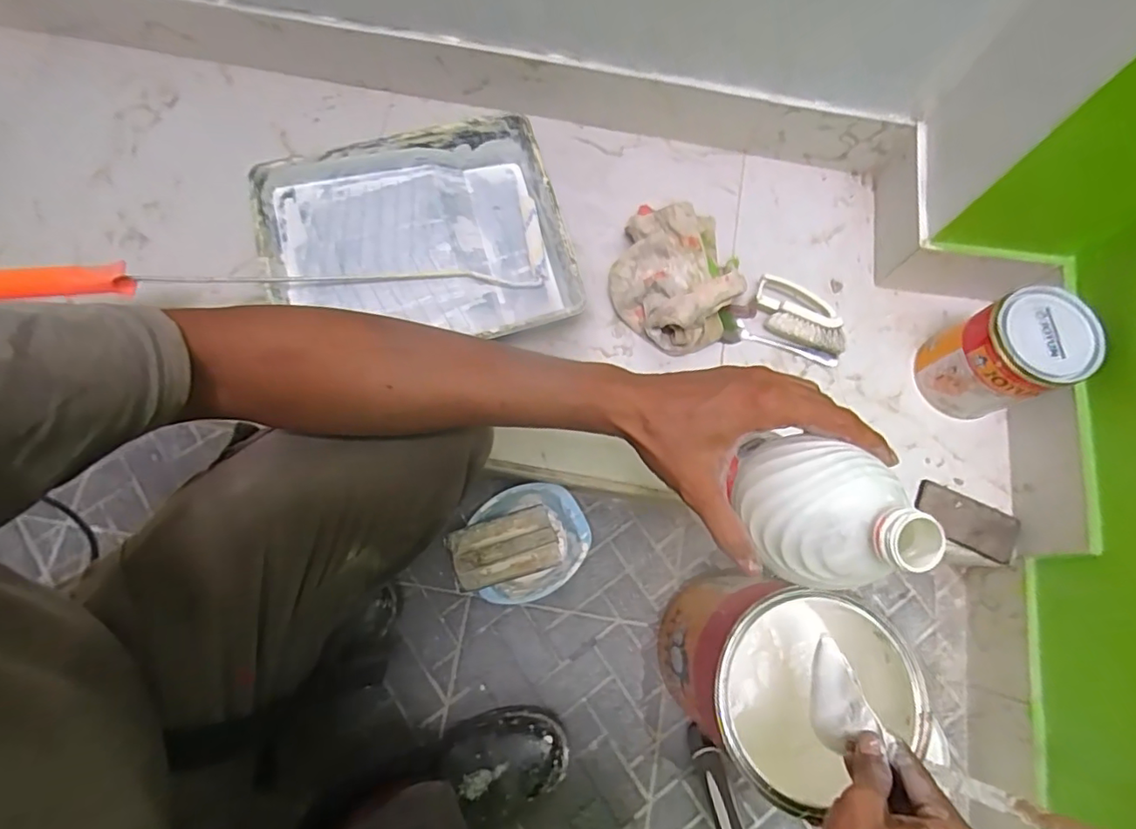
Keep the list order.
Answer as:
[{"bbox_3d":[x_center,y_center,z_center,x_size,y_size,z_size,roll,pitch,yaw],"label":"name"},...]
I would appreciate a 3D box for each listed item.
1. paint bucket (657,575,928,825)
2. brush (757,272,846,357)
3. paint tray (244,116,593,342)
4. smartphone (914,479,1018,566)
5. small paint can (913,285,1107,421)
[{"bbox_3d":[0.198,0.260,0.557,0.176,0.234,0.170,1,75,-2],"label":"paint bucket"},{"bbox_3d":[0.288,-0.122,0.685,0.119,0.040,0.070,20,75,3],"label":"brush"},{"bbox_3d":[-0.178,-0.197,0.675,0.339,0.074,0.278,-14,76,-6],"label":"paint tray"},{"bbox_3d":[0.459,0.123,0.634,0.119,0.014,0.056,25,76,5],"label":"smartphone"},{"bbox_3d":[0.485,-0.063,0.626,0.100,0.148,0.106,1,75,-2],"label":"small paint can"}]

